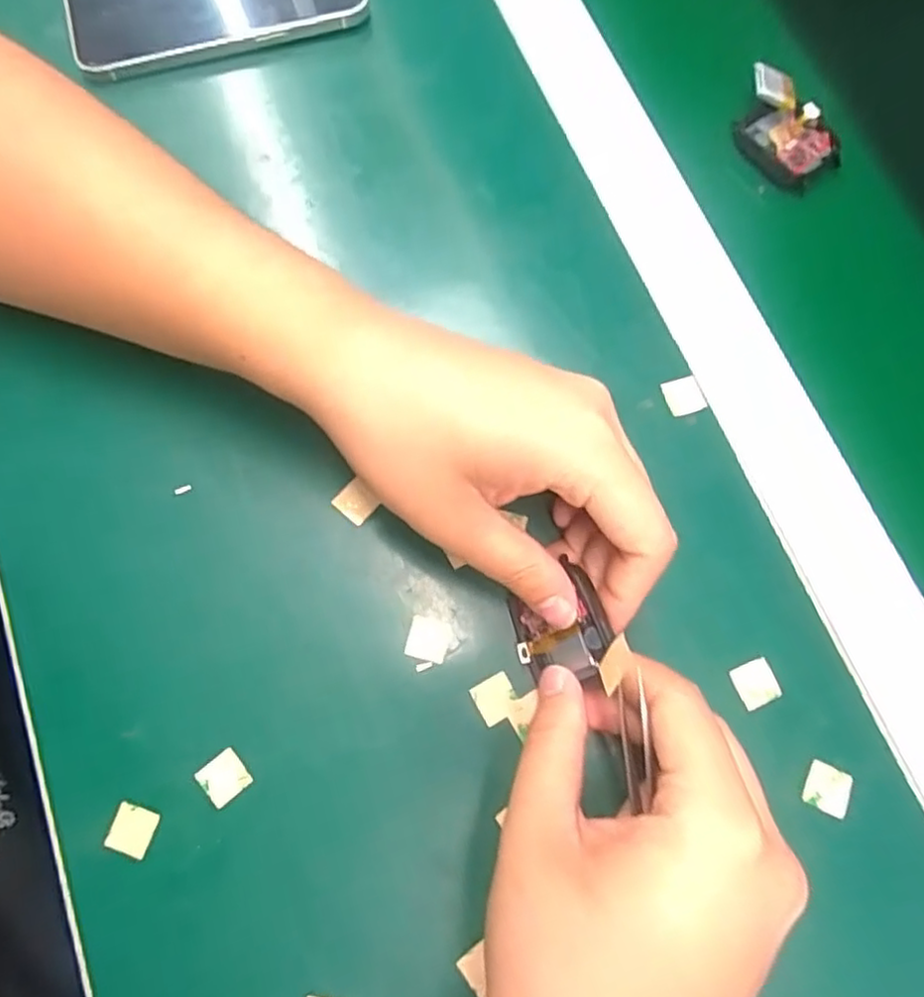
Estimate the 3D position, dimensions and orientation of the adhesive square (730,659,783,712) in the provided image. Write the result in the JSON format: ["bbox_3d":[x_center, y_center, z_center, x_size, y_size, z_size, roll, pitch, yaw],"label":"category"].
[{"bbox_3d":[0.112,0.071,0.258,0.015,0.004,0.016,-22,77,-7],"label":"adhesive square"}]

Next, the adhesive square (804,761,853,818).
[{"bbox_3d":[0.135,0.107,0.248,0.016,0.004,0.016,24,76,5],"label":"adhesive square"}]

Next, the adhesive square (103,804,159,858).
[{"bbox_3d":[-0.119,0.119,0.241,0.015,0.004,0.016,19,76,3],"label":"adhesive square"}]

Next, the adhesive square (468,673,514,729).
[{"bbox_3d":[0.013,0.076,0.255,0.015,0.004,0.016,-27,78,-8],"label":"adhesive square"}]

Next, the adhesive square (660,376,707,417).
[{"bbox_3d":[0.095,-0.044,0.289,0.017,0.004,0.016,-17,76,-6],"label":"adhesive square"}]

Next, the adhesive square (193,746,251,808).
[{"bbox_3d":[-0.087,0.103,0.247,0.016,0.004,0.016,-39,80,-11],"label":"adhesive square"}]

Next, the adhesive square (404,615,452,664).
[{"bbox_3d":[-0.013,0.054,0.260,0.016,0.004,0.016,14,75,2],"label":"adhesive square"}]

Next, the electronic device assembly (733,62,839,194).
[{"bbox_3d":[0.155,-0.176,0.321,0.035,0.023,0.054,-37,79,-10],"label":"electronic device assembly"}]

